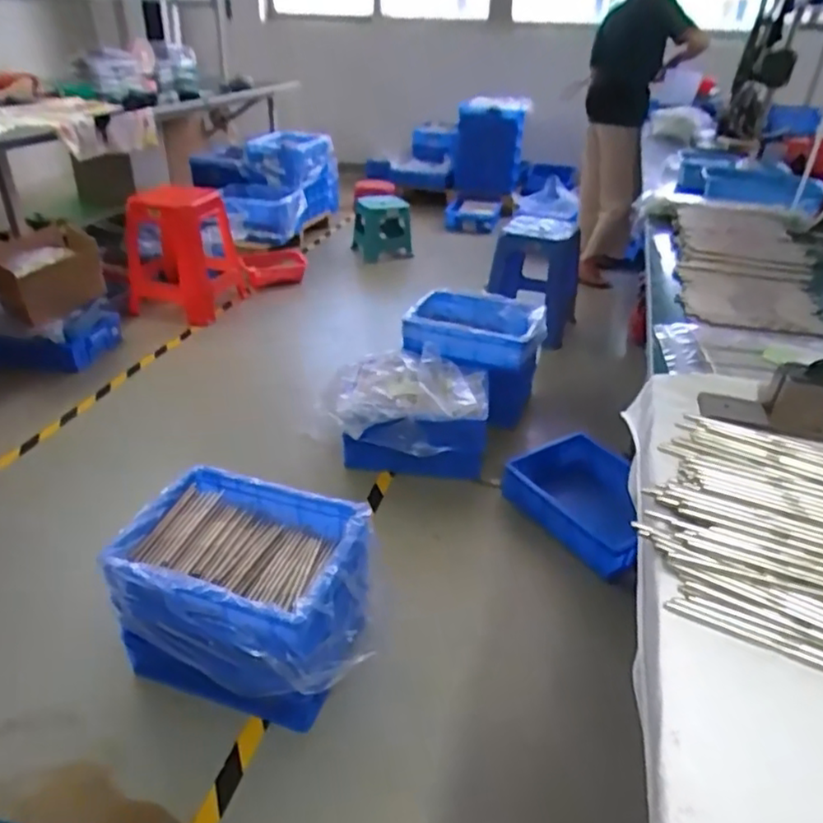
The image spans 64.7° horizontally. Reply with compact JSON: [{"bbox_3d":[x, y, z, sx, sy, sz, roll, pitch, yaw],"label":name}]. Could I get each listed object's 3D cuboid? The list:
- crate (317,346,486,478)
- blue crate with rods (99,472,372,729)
[{"bbox_3d":[-0.005,0.014,1.901,0.439,0.275,0.281,-2,33,-6],"label":"crate"},{"bbox_3d":[-0.302,0.366,1.251,0.439,0.306,0.350,9,34,11],"label":"blue crate with rods"}]

